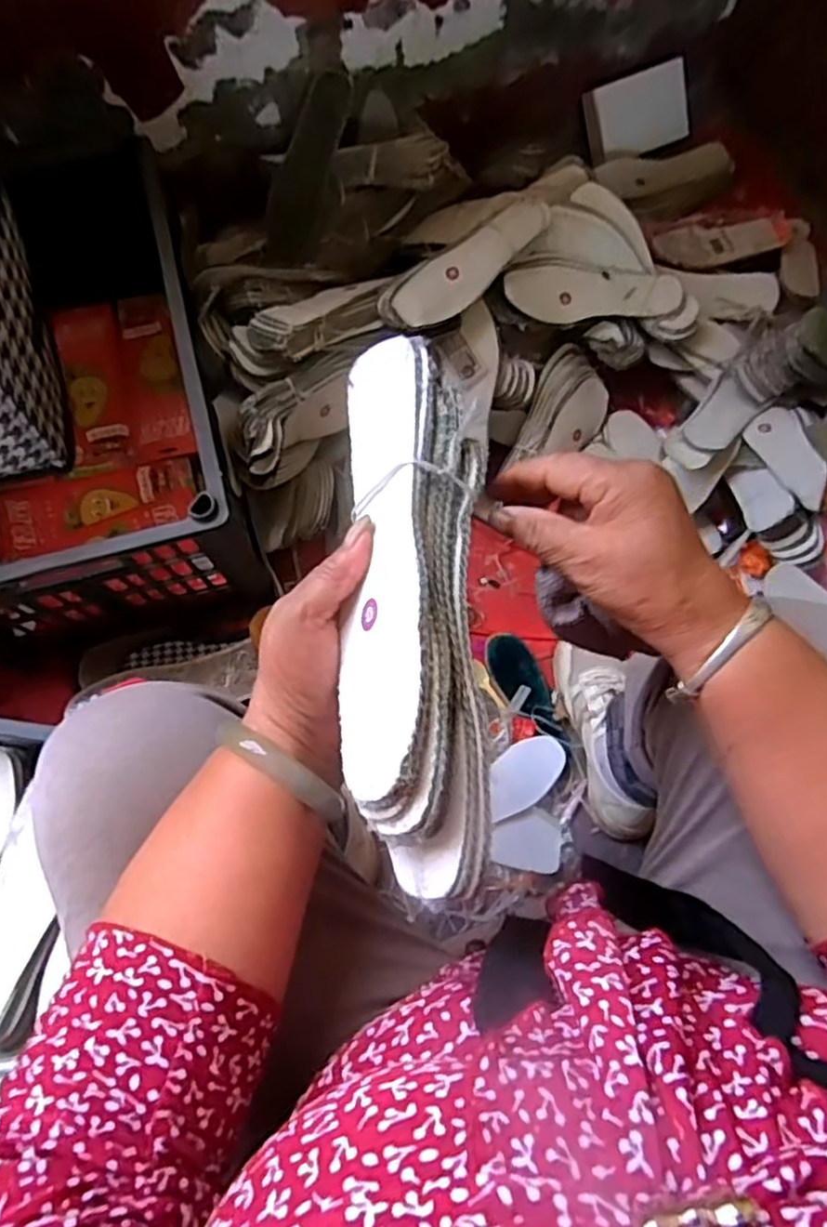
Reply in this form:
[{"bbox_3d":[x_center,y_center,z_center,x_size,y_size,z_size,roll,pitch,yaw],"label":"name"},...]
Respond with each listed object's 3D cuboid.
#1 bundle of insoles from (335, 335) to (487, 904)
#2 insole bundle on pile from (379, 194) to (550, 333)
[{"bbox_3d":[0.000,-0.006,0.333,0.056,0.068,0.272,17,65,-41],"label":"bundle of insoles"},{"bbox_3d":[0.068,-0.406,0.807,0.239,0.044,0.079,-36,78,-10],"label":"insole bundle on pile"}]

